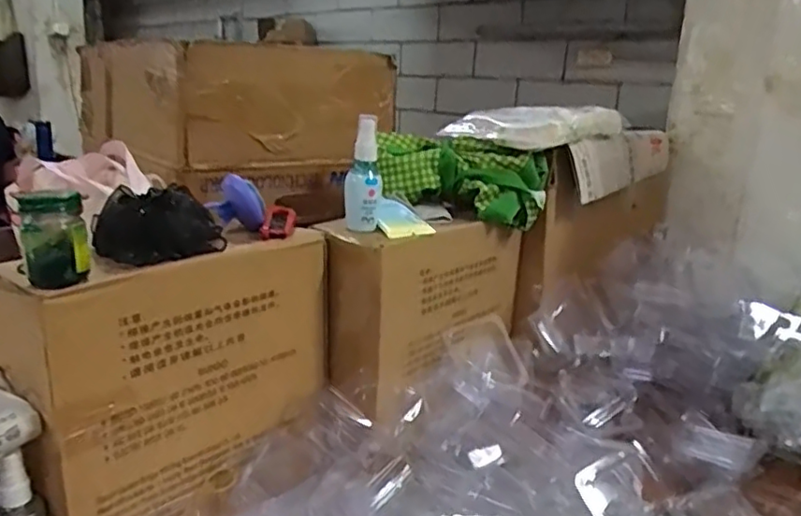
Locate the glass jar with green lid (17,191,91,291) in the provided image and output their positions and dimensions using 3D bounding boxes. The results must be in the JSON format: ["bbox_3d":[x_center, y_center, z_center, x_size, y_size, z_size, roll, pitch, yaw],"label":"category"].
[{"bbox_3d":[-0.254,-0.014,0.471,0.044,0.068,0.040,-6,18,-31],"label":"glass jar with green lid"}]

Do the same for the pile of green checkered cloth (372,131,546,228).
[{"bbox_3d":[0.071,-0.097,0.781,0.206,0.086,0.073,7,16,13],"label":"pile of green checkered cloth"}]

